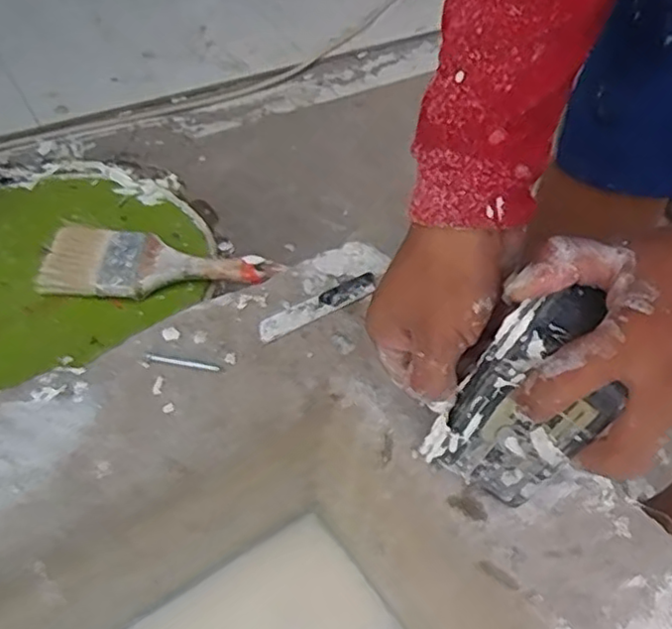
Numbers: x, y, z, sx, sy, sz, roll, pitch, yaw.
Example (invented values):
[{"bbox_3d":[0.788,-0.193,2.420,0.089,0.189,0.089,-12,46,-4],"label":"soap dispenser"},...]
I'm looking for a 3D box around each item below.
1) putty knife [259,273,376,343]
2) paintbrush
[{"bbox_3d":[-0.012,-0.006,0.468,0.099,0.005,0.017,-27,59,-26],"label":"putty knife"},{"bbox_3d":[-0.153,-0.046,0.572,0.196,0.011,0.073,4,50,-4],"label":"paintbrush"}]

